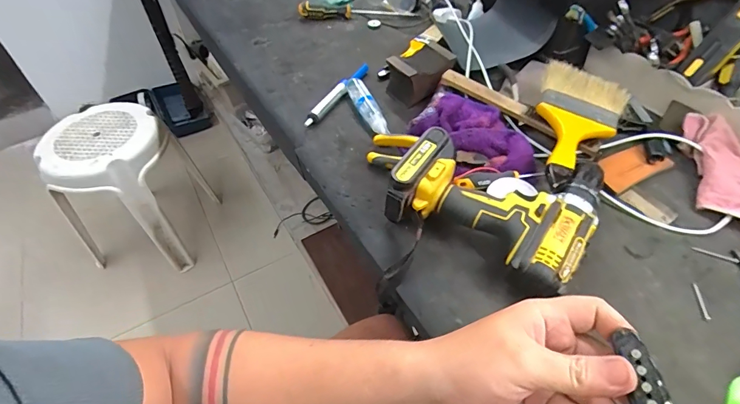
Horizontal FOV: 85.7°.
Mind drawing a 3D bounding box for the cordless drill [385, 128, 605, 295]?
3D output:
[{"bbox_3d":[0.147,-0.011,0.446,0.199,0.082,0.182,28,56,25],"label":"cordless drill"}]

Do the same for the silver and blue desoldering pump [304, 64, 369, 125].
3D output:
[{"bbox_3d":[-0.048,-0.180,0.647,0.019,0.017,0.184,21,55,21],"label":"silver and blue desoldering pump"}]

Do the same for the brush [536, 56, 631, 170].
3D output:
[{"bbox_3d":[0.257,-0.107,0.510,0.107,0.028,0.187,24,54,22],"label":"brush"}]

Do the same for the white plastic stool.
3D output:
[{"bbox_3d":[-0.730,-0.045,1.246,0.323,0.432,0.310,3,49,6],"label":"white plastic stool"}]

